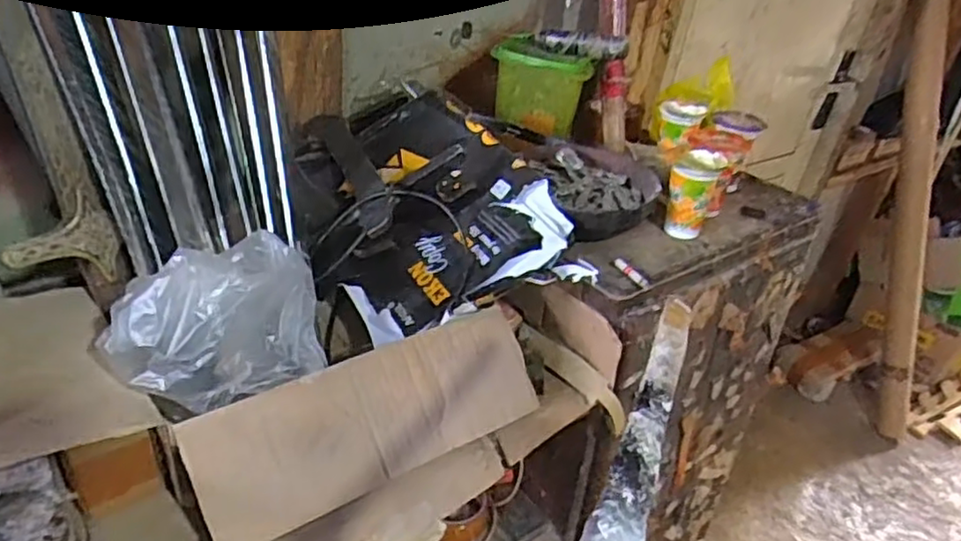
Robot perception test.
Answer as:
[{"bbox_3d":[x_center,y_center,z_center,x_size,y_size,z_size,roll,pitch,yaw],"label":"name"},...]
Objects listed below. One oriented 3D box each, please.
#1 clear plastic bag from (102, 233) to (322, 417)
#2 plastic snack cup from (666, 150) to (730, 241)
[{"bbox_3d":[-0.208,0.040,0.565,0.102,0.102,0.164,33,42,32],"label":"clear plastic bag"},{"bbox_3d":[0.245,-0.090,0.808,0.057,0.094,0.057,16,35,12],"label":"plastic snack cup"}]

